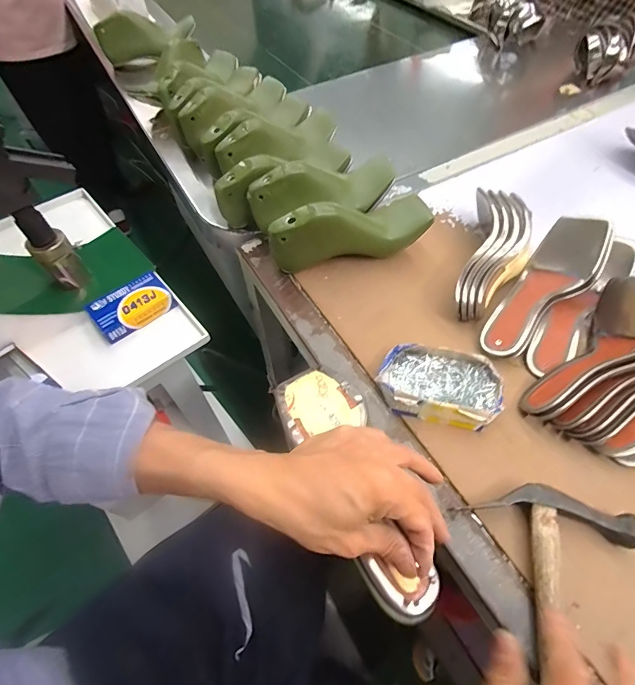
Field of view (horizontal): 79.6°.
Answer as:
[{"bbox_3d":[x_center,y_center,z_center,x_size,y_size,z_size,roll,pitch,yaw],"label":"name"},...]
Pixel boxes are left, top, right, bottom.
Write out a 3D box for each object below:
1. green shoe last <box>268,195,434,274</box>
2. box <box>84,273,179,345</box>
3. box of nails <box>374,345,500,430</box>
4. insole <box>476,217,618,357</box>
[{"bbox_3d":[0.042,-0.163,0.521,0.214,0.081,0.066,-9,56,-6],"label":"green shoe last"},{"bbox_3d":[-0.295,-0.058,0.610,0.119,0.034,0.071,-38,64,-23],"label":"box"},{"bbox_3d":[0.137,0.045,0.430,0.129,0.029,0.085,10,57,7],"label":"box of nails"},{"bbox_3d":[0.283,-0.064,0.480,0.074,0.047,0.213,39,80,23],"label":"insole"}]

